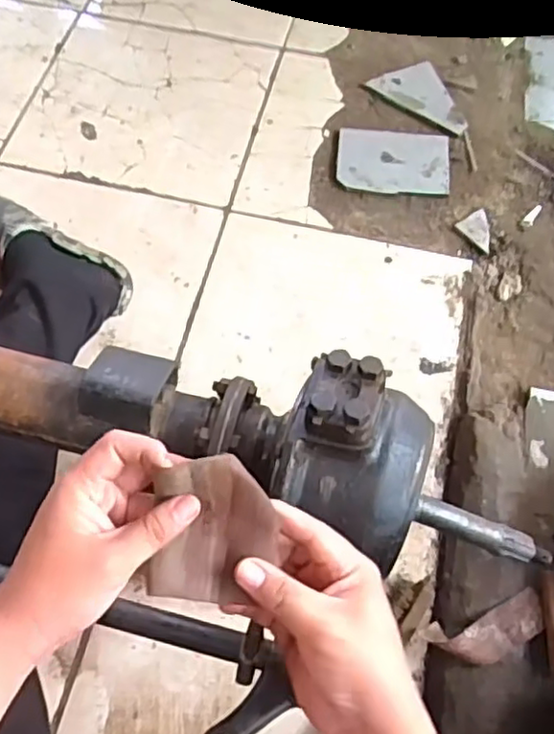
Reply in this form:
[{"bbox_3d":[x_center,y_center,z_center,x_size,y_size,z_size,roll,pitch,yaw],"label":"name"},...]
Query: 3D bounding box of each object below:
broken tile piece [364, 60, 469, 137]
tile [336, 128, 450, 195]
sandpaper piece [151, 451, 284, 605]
[{"bbox_3d":[0.278,-0.503,1.222,0.194,0.015,0.118,35,68,13],"label":"broken tile piece"},{"bbox_3d":[0.199,-0.355,1.140,0.187,0.016,0.140,6,65,1],"label":"tile"},{"bbox_3d":[-0.038,0.102,0.422,0.076,0.016,0.092,5,95,-10],"label":"sandpaper piece"}]

